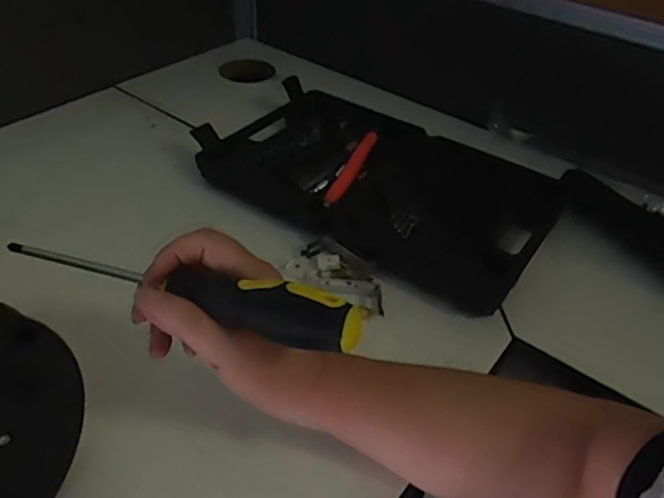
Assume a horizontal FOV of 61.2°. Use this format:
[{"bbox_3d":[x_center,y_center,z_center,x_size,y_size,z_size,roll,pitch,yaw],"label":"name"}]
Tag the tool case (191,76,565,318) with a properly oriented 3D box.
[{"bbox_3d":[0.045,-0.076,0.577,0.349,0.038,0.212,28,46,24],"label":"tool case"}]

